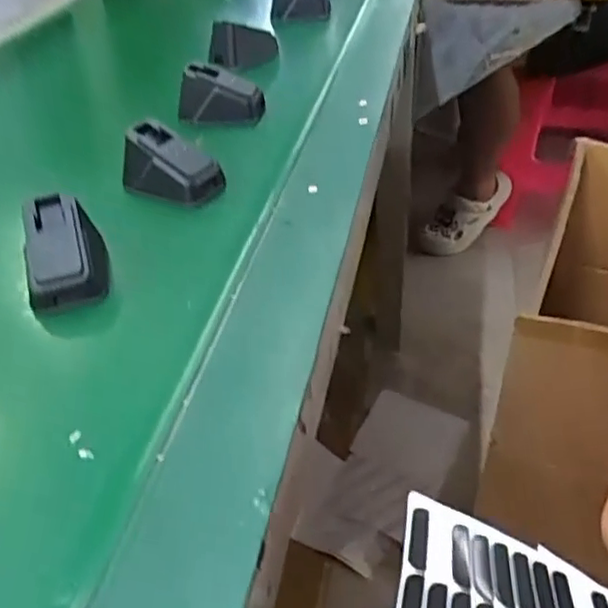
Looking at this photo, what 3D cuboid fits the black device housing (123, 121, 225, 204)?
[{"bbox_3d":[-0.092,-0.096,0.448,0.066,0.040,0.037,15,44,23],"label":"black device housing"}]

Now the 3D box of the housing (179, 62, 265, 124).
[{"bbox_3d":[-0.071,-0.175,0.544,0.076,0.039,0.029,3,41,11],"label":"housing"}]

